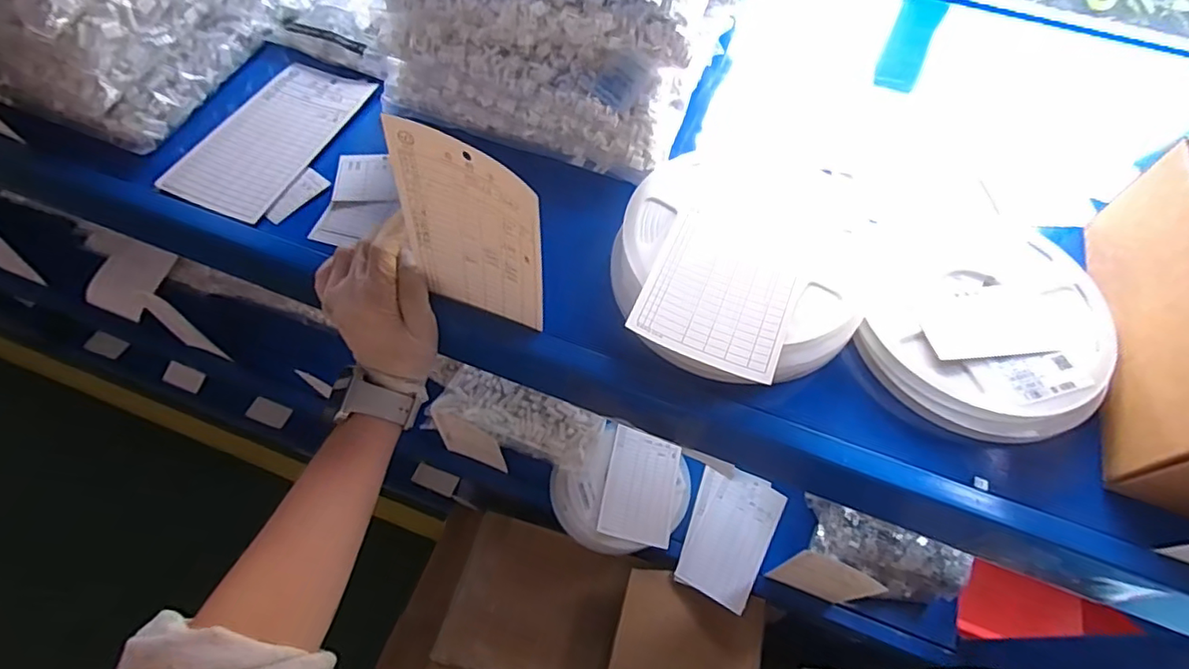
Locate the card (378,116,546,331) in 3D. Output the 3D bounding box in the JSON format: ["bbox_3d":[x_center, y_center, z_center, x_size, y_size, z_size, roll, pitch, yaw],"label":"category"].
[{"bbox_3d":[-0.072,-0.056,0.345,0.091,0.141,0.011,22,61,9],"label":"card"}]

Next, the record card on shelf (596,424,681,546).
[{"bbox_3d":[0.063,0.202,0.769,0.092,0.006,0.146,13,56,3],"label":"record card on shelf"}]

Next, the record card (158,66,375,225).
[{"bbox_3d":[-0.271,-0.169,0.484,0.092,0.007,0.174,19,61,11],"label":"record card"}]

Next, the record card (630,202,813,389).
[{"bbox_3d":[0.087,-0.035,0.380,0.094,0.006,0.123,21,61,10],"label":"record card"}]

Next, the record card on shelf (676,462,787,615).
[{"bbox_3d":[0.181,0.264,0.759,0.109,0.007,0.172,25,58,9],"label":"record card on shelf"}]

